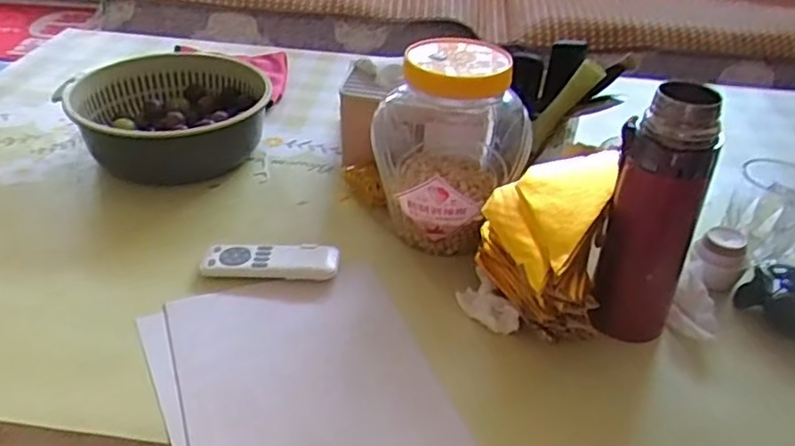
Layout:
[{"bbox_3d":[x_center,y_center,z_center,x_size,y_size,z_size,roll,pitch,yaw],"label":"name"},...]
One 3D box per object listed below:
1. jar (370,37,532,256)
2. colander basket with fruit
[{"bbox_3d":[0.051,-0.077,0.647,0.139,0.182,0.129,3,35,-2],"label":"jar"},{"bbox_3d":[-0.273,-0.129,0.804,0.207,0.080,0.199,-19,41,-29],"label":"colander basket with fruit"}]

